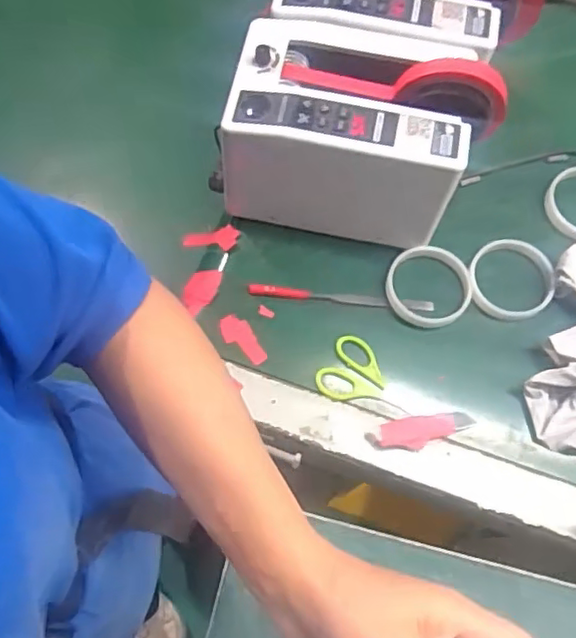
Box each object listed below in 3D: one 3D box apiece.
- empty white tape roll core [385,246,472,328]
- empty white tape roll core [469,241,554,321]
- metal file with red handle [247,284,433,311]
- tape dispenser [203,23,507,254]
[{"bbox_3d":[0.139,-0.032,0.607,0.082,0.014,0.079,-6,70,-2],"label":"empty white tape roll core"},{"bbox_3d":[0.222,-0.042,0.610,0.081,0.013,0.083,0,70,0],"label":"empty white tape roll core"},{"bbox_3d":[0.052,-0.021,0.606,0.181,0.009,0.011,5,70,2],"label":"metal file with red handle"},{"bbox_3d":[0.066,-0.170,0.580,0.231,0.151,0.137,11,70,4],"label":"tape dispenser"}]

